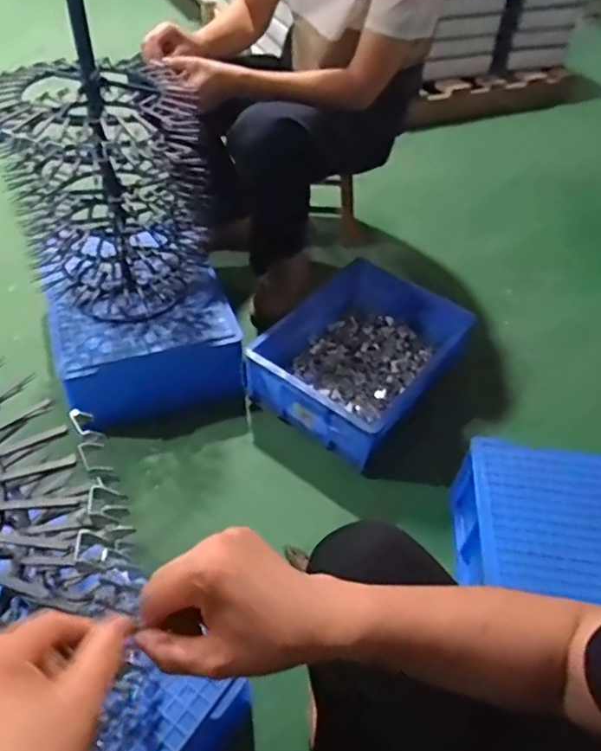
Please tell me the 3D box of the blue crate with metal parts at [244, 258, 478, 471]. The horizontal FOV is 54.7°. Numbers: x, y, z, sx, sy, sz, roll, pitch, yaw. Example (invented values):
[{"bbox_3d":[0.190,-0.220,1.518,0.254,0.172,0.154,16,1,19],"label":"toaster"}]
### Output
[{"bbox_3d":[0.111,-0.040,1.240,0.332,0.172,0.406,34,54,24],"label":"blue crate with metal parts"}]

